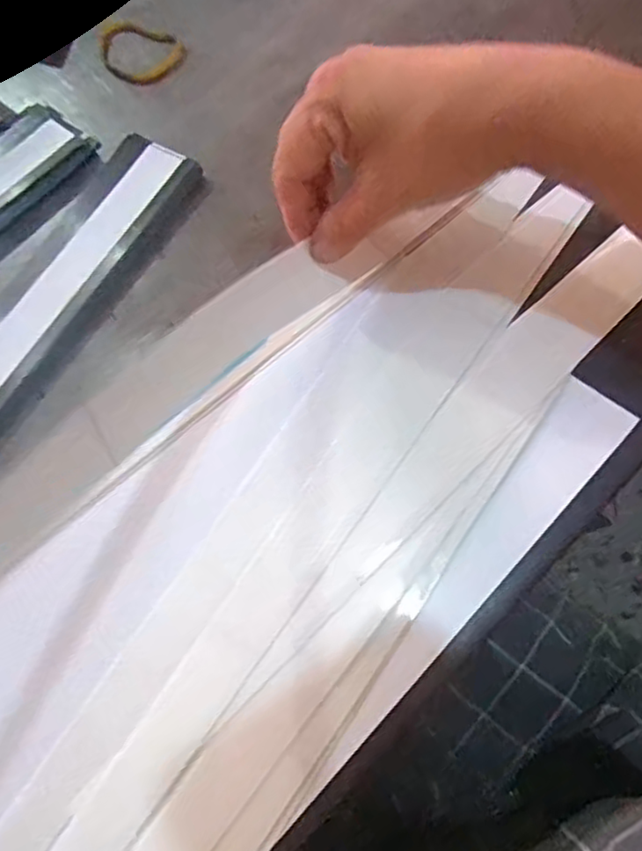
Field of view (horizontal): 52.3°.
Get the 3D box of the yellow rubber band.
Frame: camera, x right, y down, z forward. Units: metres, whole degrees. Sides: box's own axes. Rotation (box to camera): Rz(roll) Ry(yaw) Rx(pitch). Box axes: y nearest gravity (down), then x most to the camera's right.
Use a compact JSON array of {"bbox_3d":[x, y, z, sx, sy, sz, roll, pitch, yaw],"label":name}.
[{"bbox_3d":[-0.114,-0.229,0.402,0.059,0.004,0.041,25,72,11],"label":"yellow rubber band"}]

